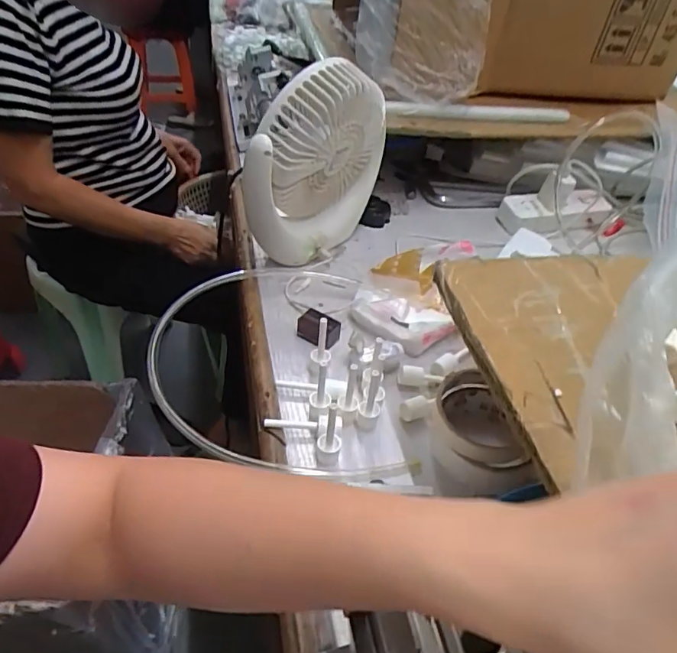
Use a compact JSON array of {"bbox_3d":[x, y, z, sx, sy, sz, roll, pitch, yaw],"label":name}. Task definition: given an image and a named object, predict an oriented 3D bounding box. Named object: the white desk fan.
[{"bbox_3d":[-0.019,-0.175,0.584,0.069,0.205,0.190,30,47,26],"label":"white desk fan"}]

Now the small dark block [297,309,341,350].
[{"bbox_3d":[-0.020,0.002,0.525,0.039,0.024,0.026,23,45,20],"label":"small dark block"}]

